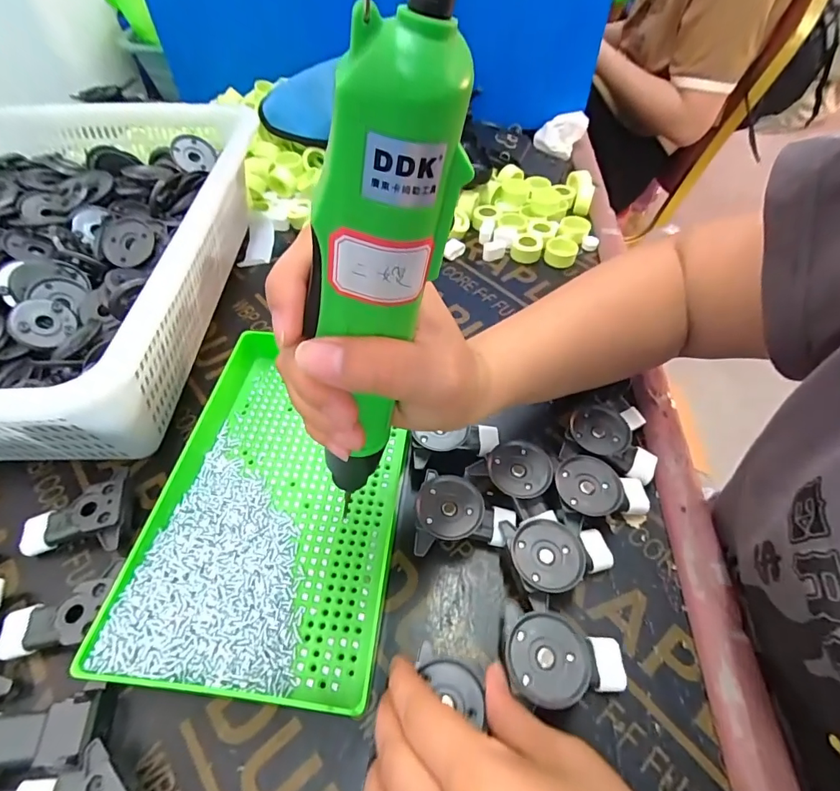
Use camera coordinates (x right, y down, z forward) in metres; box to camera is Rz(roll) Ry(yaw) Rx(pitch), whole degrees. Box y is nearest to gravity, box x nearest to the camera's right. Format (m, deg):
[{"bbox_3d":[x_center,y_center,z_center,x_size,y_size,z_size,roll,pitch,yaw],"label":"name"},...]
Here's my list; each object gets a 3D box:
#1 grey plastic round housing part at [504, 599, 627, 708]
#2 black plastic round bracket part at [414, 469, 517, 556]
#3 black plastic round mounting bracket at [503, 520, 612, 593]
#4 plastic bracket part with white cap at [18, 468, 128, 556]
[{"bbox_3d":[0.077,0.146,0.243,0.066,0.029,0.042,12,54,9],"label":"grey plastic round housing part"},{"bbox_3d":[0.029,0.081,0.293,0.062,0.029,0.051,7,53,6],"label":"black plastic round bracket part"},{"bbox_3d":[0.086,0.102,0.277,0.066,0.029,0.042,2,53,2],"label":"black plastic round mounting bracket"},{"bbox_3d":[-0.224,0.082,0.295,0.067,0.027,0.046,-10,53,-7],"label":"plastic bracket part with white cap"}]

